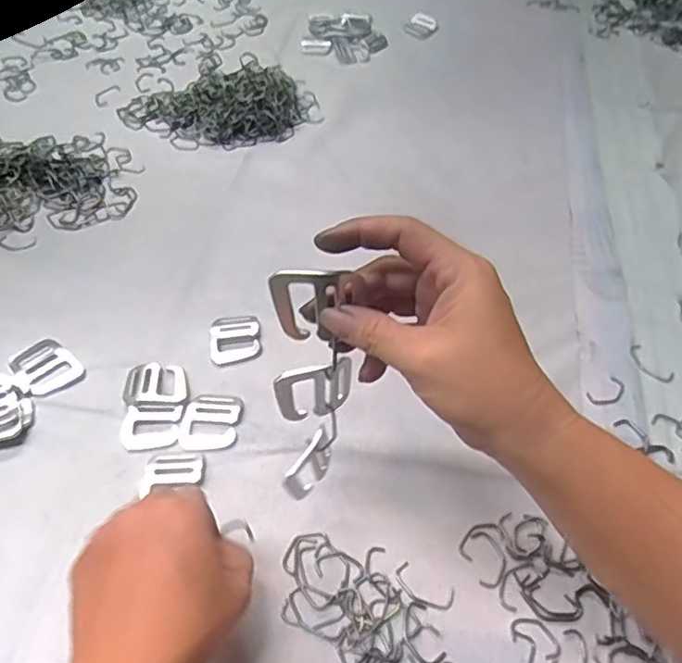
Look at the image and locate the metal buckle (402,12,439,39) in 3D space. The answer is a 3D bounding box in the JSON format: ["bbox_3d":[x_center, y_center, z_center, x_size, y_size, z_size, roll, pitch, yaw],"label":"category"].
[{"bbox_3d":[0.111,-0.422,0.856,0.044,0.005,0.059,27,55,19],"label":"metal buckle"}]

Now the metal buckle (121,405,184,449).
[{"bbox_3d":[-0.133,0.066,0.437,0.041,0.006,0.032,-2,50,-3],"label":"metal buckle"}]

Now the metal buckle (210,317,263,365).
[{"bbox_3d":[-0.084,0.006,0.495,0.039,0.006,0.044,-6,51,-7],"label":"metal buckle"}]

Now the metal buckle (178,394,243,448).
[{"bbox_3d":[-0.093,0.065,0.444,0.040,0.004,0.043,6,50,3],"label":"metal buckle"}]

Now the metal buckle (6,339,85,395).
[{"bbox_3d":[-0.225,0.027,0.475,0.051,0.007,0.041,37,58,25],"label":"metal buckle"}]

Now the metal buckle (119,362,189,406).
[{"bbox_3d":[-0.139,0.039,0.459,0.048,0.008,0.037,-7,51,-8],"label":"metal buckle"}]

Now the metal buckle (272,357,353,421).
[{"bbox_3d":[-0.014,0.031,0.338,0.043,0.038,0.011,-12,52,-12],"label":"metal buckle"}]

